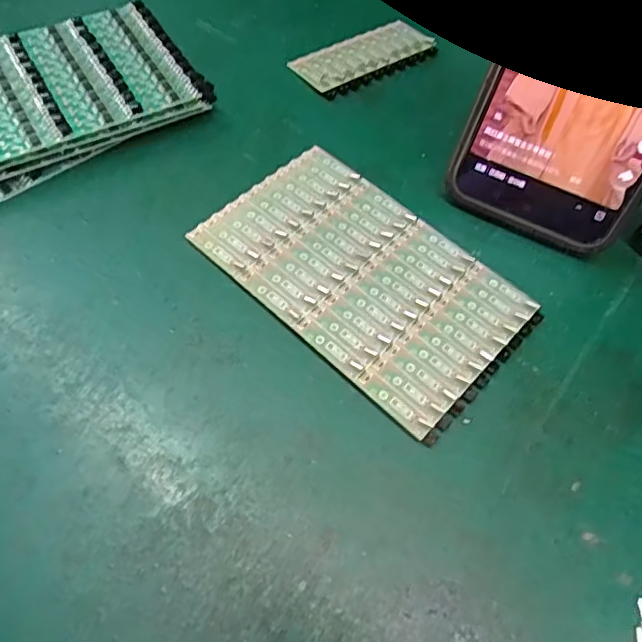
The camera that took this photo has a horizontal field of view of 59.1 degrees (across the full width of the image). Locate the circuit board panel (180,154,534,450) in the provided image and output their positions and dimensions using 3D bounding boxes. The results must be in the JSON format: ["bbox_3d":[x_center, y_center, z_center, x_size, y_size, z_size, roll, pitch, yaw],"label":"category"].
[{"bbox_3d":[0.017,-0.019,0.235,0.129,0.005,0.079,40,64,18],"label":"circuit board panel"}]

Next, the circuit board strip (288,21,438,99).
[{"bbox_3d":[0.024,-0.146,0.312,0.078,0.007,0.035,-30,66,-20],"label":"circuit board strip"}]

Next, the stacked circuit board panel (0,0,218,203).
[{"bbox_3d":[-0.127,-0.104,0.266,0.131,0.020,0.079,-31,66,-20],"label":"stacked circuit board panel"}]

